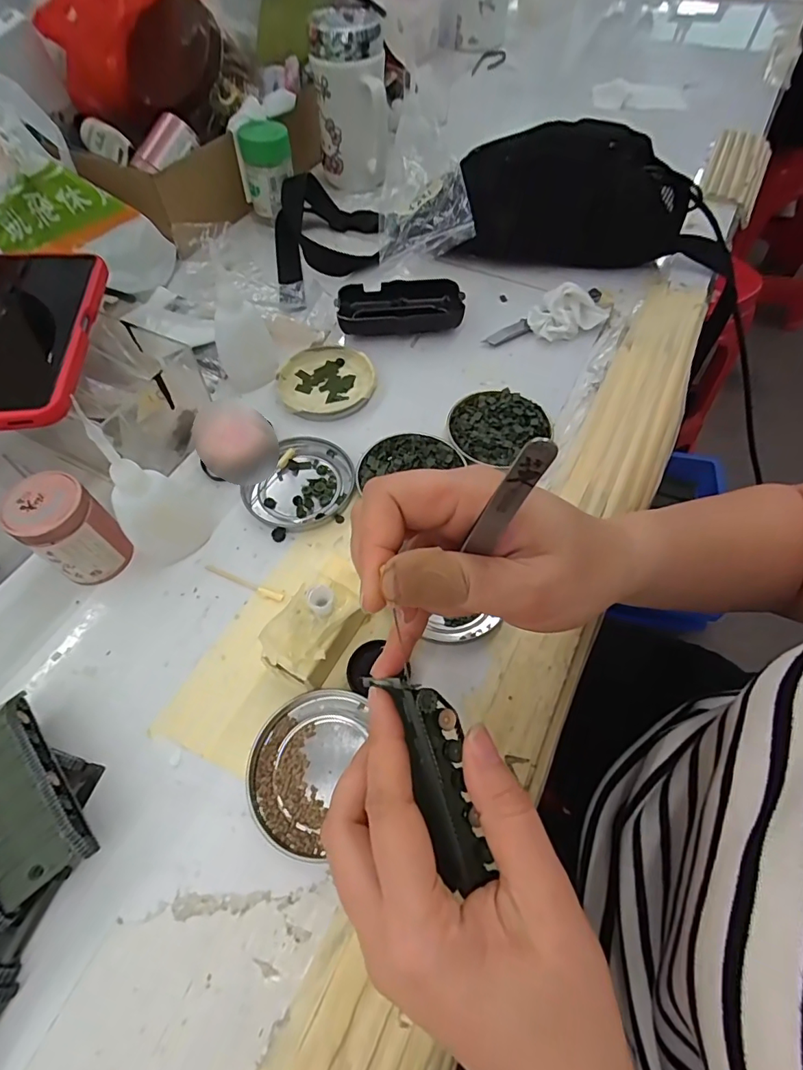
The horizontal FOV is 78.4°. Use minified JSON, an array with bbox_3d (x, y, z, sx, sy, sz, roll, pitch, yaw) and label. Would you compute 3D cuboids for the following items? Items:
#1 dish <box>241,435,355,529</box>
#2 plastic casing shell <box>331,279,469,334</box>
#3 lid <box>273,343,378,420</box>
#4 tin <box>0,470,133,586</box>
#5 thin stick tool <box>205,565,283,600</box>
[{"bbox_3d":[-0.072,-0.037,0.358,0.069,0.010,0.075,0,60,0],"label":"dish"},{"bbox_3d":[-0.002,-0.207,0.445,0.109,0.021,0.048,-6,60,-4],"label":"plastic casing shell"},{"bbox_3d":[-0.062,-0.127,0.409,0.078,0.012,0.078,0,60,0],"label":"lid"},{"bbox_3d":[-0.202,-0.002,0.304,0.042,0.063,0.042,0,60,0],"label":"tin"},{"bbox_3d":[-0.103,0.031,0.319,0.058,0.004,0.007,22,62,12],"label":"thin stick tool"}]

